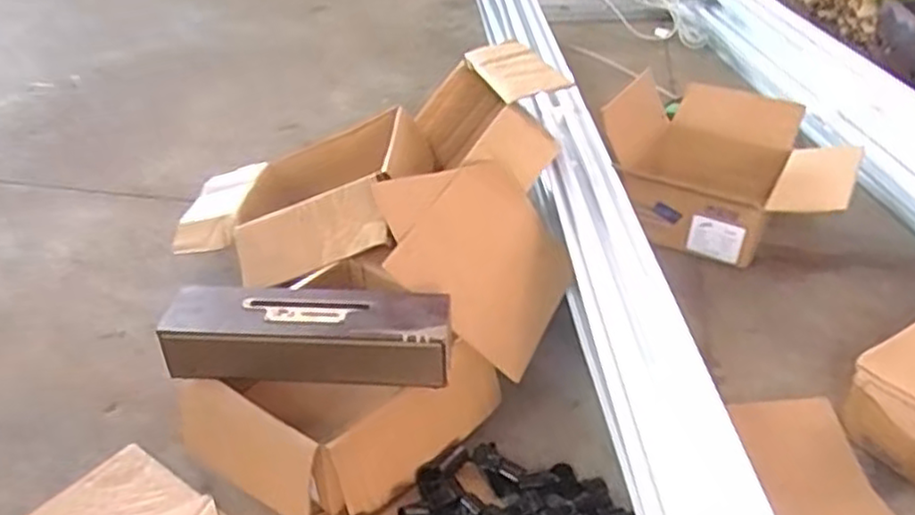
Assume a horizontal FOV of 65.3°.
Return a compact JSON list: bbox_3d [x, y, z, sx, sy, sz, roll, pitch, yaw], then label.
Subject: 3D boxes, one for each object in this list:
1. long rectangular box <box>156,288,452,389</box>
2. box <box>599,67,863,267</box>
[{"bbox_3d":[-0.197,0.106,0.959,0.373,0.097,0.090,3,34,5],"label":"long rectangular box"},{"bbox_3d":[0.554,-0.220,1.526,0.469,0.212,0.521,8,35,12],"label":"box"}]

